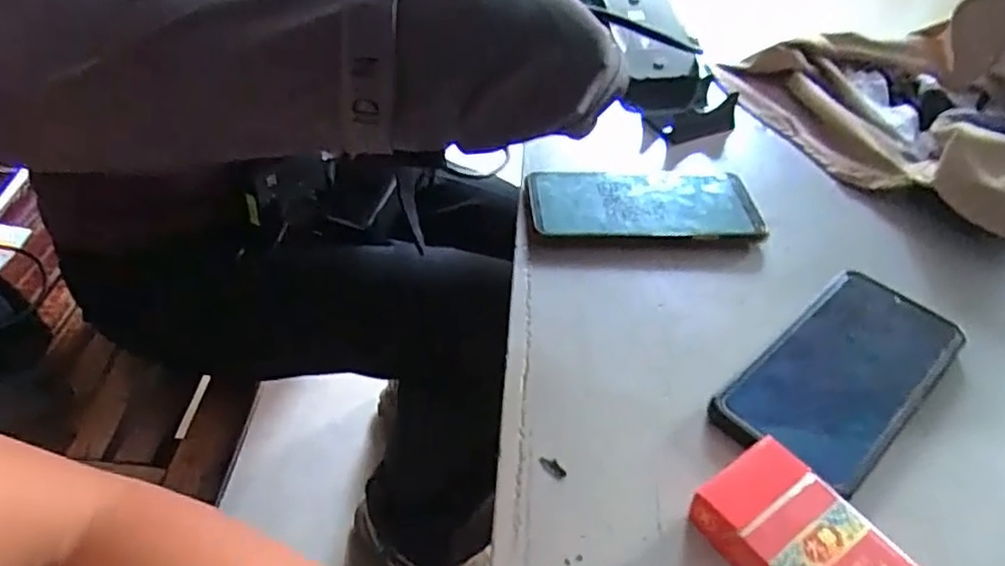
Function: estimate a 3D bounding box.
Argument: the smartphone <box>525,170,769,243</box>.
[{"bbox_3d":[0.099,-0.057,0.478,0.160,0.012,0.062,1,55,3],"label":"smartphone"}]

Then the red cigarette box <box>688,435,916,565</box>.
[{"bbox_3d":[0.135,0.119,0.304,0.058,0.021,0.087,-25,51,-28],"label":"red cigarette box"}]

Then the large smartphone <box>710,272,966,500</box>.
[{"bbox_3d":[0.197,0.051,0.387,0.167,0.017,0.080,-30,54,-32],"label":"large smartphone"}]

